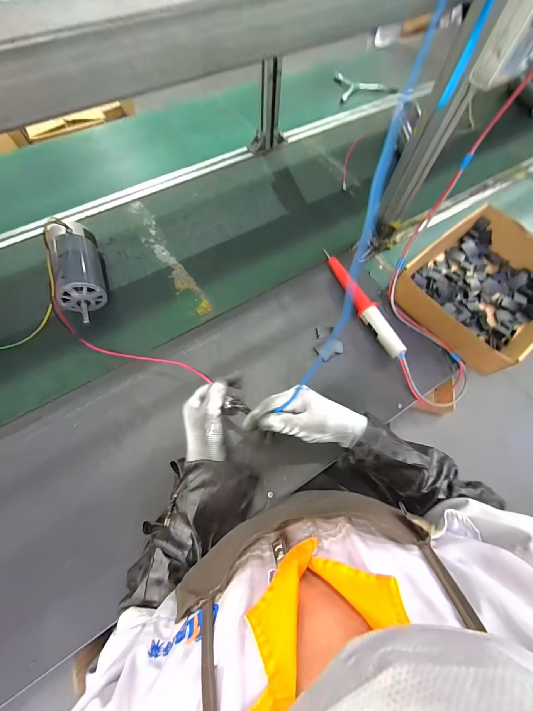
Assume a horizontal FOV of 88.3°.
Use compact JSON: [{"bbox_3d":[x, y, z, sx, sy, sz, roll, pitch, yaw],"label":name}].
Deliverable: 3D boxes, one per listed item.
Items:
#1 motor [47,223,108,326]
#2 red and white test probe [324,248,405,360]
[{"bbox_3d":[-0.363,-0.155,0.537,0.078,0.081,0.214,-14,69,-8],"label":"motor"},{"bbox_3d":[0.186,-0.111,0.552,0.035,0.032,0.264,-20,70,-10],"label":"red and white test probe"}]

